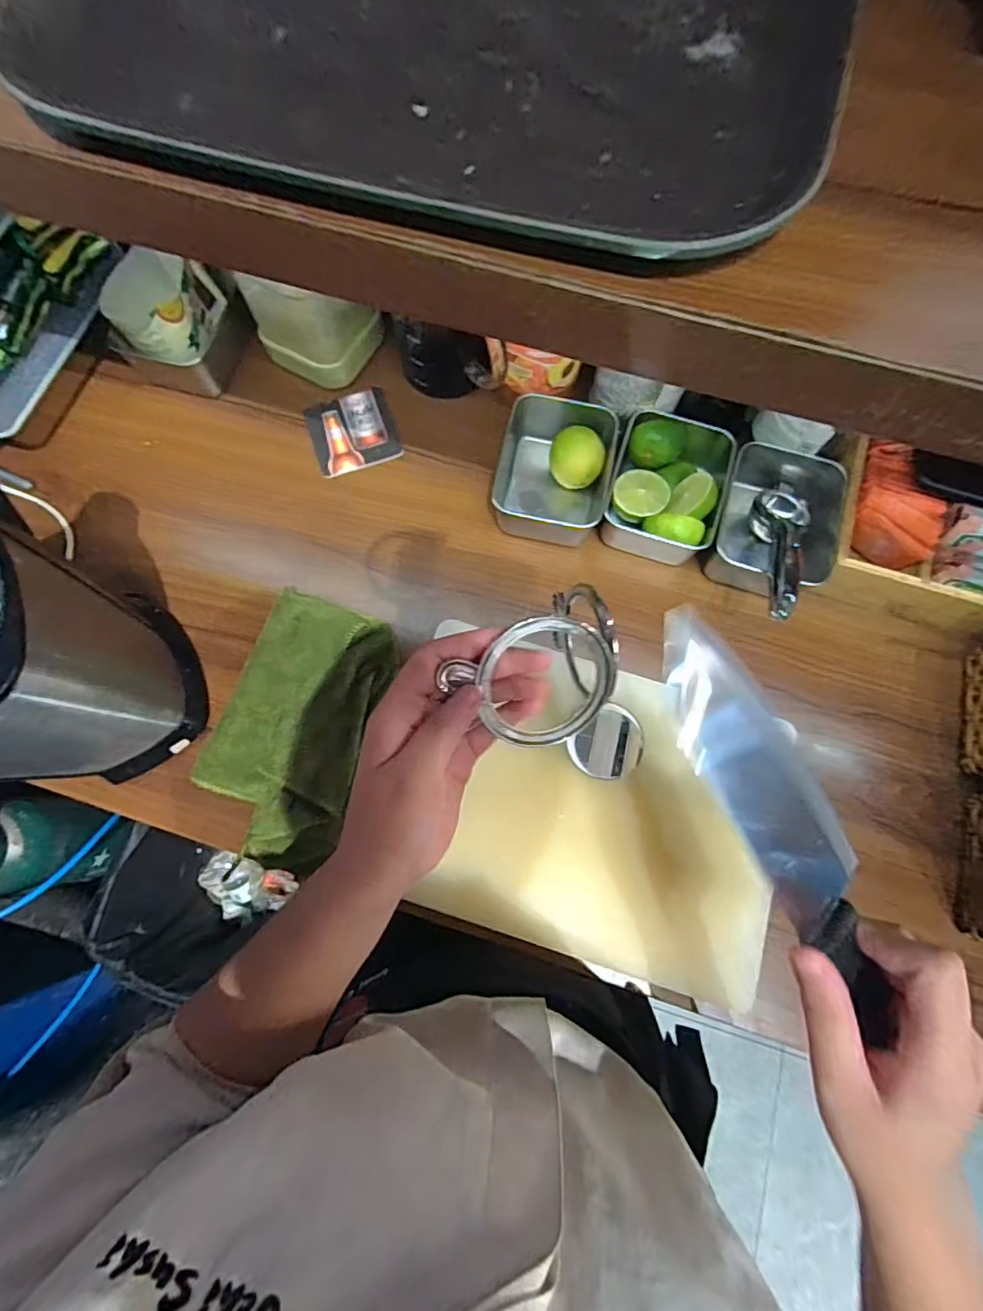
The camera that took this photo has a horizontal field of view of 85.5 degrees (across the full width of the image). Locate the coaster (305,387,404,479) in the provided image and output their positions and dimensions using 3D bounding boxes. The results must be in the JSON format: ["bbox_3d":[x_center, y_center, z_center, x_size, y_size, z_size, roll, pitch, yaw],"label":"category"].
[{"bbox_3d":[-0.148,-0.243,0.572,0.088,0.004,0.095,-18,76,-5],"label":"coaster"}]

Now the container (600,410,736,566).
[{"bbox_3d":[0.170,-0.167,0.531,0.108,0.055,0.131,15,76,4],"label":"container"}]

